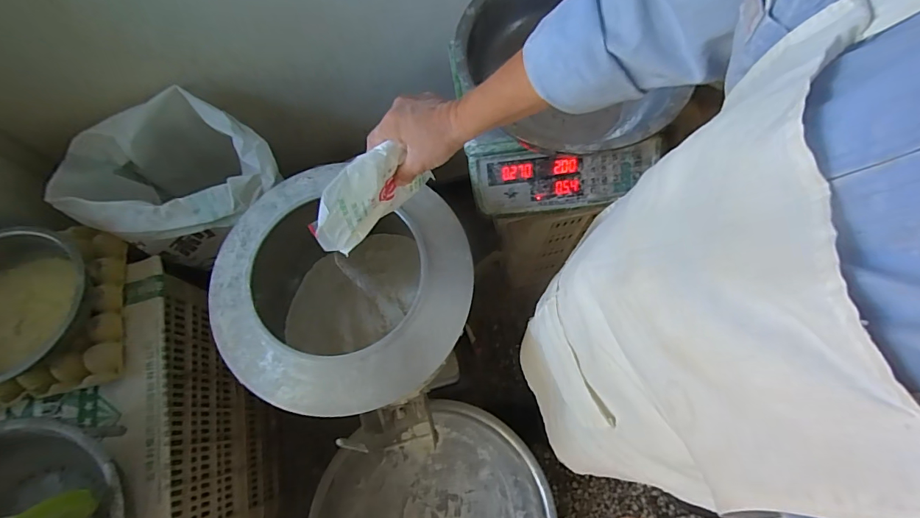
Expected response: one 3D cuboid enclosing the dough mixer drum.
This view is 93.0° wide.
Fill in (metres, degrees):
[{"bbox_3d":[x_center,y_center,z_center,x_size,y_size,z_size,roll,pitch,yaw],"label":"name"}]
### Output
[{"bbox_3d":[-0.166,0.070,0.699,0.347,0.269,0.327,0,70,1],"label":"dough mixer drum"}]

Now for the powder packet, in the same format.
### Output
[{"bbox_3d":[-0.104,-0.073,0.493,0.147,0.100,0.029,-43,75,-13],"label":"powder packet"}]

